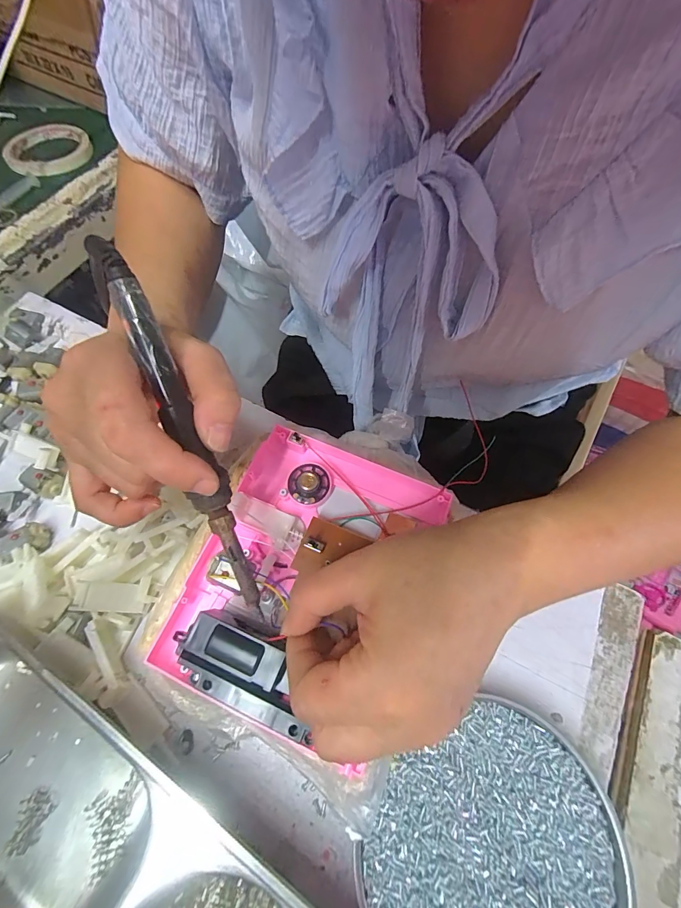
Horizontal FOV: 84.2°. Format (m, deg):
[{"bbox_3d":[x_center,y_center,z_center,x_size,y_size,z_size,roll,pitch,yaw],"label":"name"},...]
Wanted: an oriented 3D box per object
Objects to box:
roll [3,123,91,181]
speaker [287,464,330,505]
[{"bbox_3d":[-0.366,-0.382,0.474,0.110,0.010,0.098,37,69,14],"label":"roll"},{"bbox_3d":[-0.022,0.019,0.256,0.027,0.008,0.029,1,64,-2],"label":"speaker"}]

